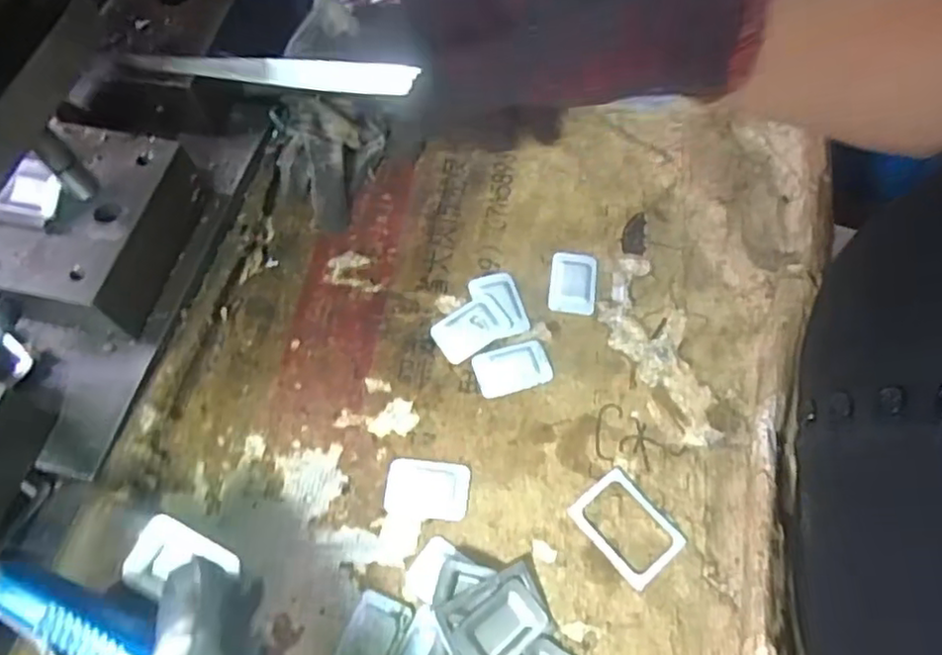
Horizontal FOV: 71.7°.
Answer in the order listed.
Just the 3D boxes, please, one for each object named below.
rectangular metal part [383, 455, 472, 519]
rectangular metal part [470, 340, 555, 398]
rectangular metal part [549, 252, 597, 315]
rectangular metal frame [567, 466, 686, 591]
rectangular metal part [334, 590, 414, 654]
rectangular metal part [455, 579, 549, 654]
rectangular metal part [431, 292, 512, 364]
[{"bbox_3d":[-0.022,0.080,0.326,0.041,0.004,0.028,4,63,3],"label":"rectangular metal part"},{"bbox_3d":[0.023,0.022,0.354,0.041,0.004,0.026,-17,64,-8],"label":"rectangular metal part"},{"bbox_3d":[0.060,-0.026,0.380,0.027,0.004,0.040,6,63,3],"label":"rectangular metal part"},{"bbox_3d":[0.076,0.096,0.317,0.035,0.004,0.048,-36,68,-16],"label":"rectangular metal frame"},{"bbox_3d":[-0.046,0.142,0.296,0.026,0.004,0.041,21,65,11],"label":"rectangular metal part"},{"bbox_3d":[0.013,0.135,0.293,0.039,0.008,0.025,-38,69,-17],"label":"rectangular metal part"},{"bbox_3d":[0.000,0.000,0.363,0.041,0.007,0.026,-34,68,-16],"label":"rectangular metal part"}]

